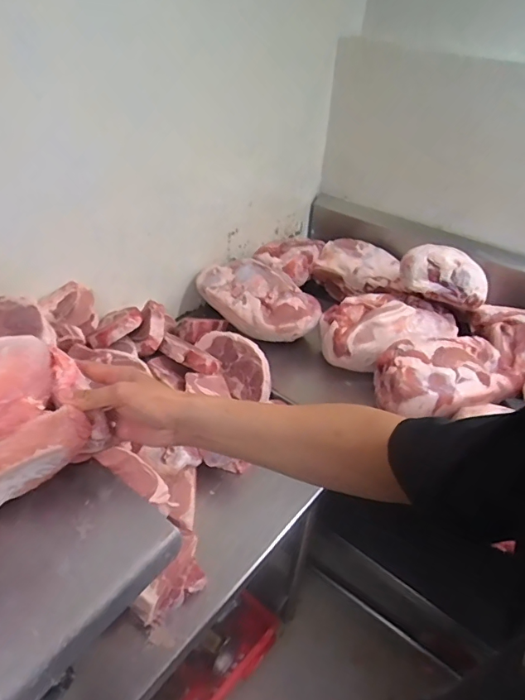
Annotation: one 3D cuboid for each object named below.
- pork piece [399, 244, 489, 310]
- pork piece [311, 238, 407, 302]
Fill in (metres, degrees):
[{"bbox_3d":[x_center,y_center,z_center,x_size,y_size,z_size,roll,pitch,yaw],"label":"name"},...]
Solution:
[{"bbox_3d":[0.439,-0.180,1.134,0.194,0.105,0.089,11,38,9],"label":"pork piece"},{"bbox_3d":[0.304,-0.228,1.408,0.276,0.121,0.163,30,44,29],"label":"pork piece"}]

